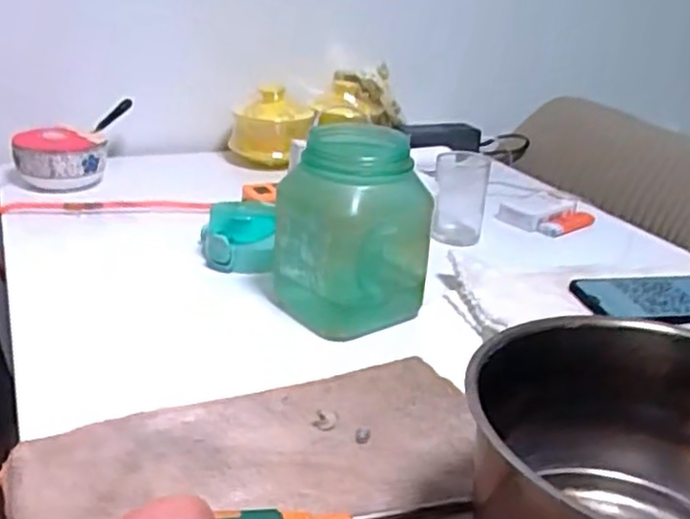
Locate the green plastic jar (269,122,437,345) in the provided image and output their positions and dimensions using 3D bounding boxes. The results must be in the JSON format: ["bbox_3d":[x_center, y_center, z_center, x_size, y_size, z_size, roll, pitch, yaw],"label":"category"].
[{"bbox_3d":[0.005,-0.029,0.600,0.105,0.151,0.091,-15,29,-37],"label":"green plastic jar"}]

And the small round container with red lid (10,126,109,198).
[{"bbox_3d":[-0.336,-0.117,0.870,0.102,0.059,0.112,-5,24,-19],"label":"small round container with red lid"}]

